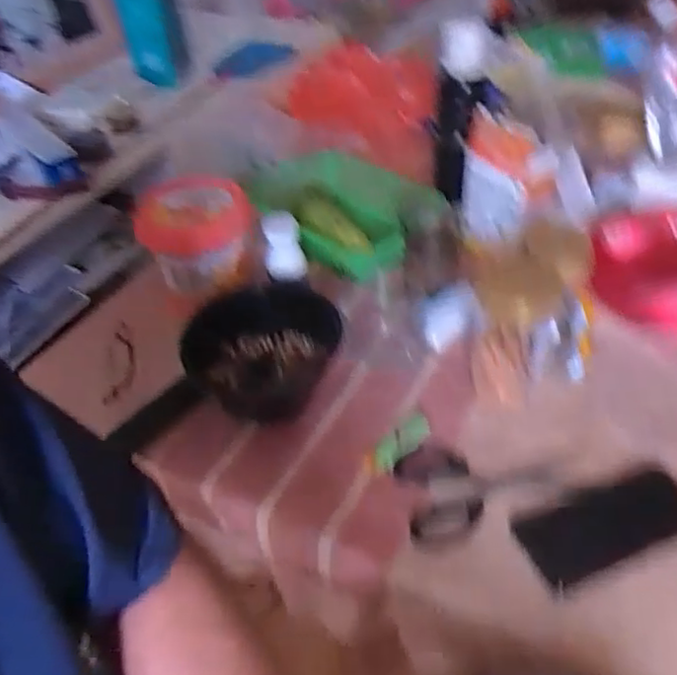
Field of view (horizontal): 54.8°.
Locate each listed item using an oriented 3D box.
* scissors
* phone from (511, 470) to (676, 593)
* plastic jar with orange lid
[{"bbox_3d":[0.128,0.133,0.619,0.147,0.007,0.097,-15,44,-9],"label":"scissors"},{"bbox_3d":[0.232,0.163,0.563,0.144,0.005,0.069,-22,43,-2],"label":"phone"},{"bbox_3d":[-0.174,-0.127,0.809,0.132,0.089,0.139,-3,44,3],"label":"plastic jar with orange lid"}]

